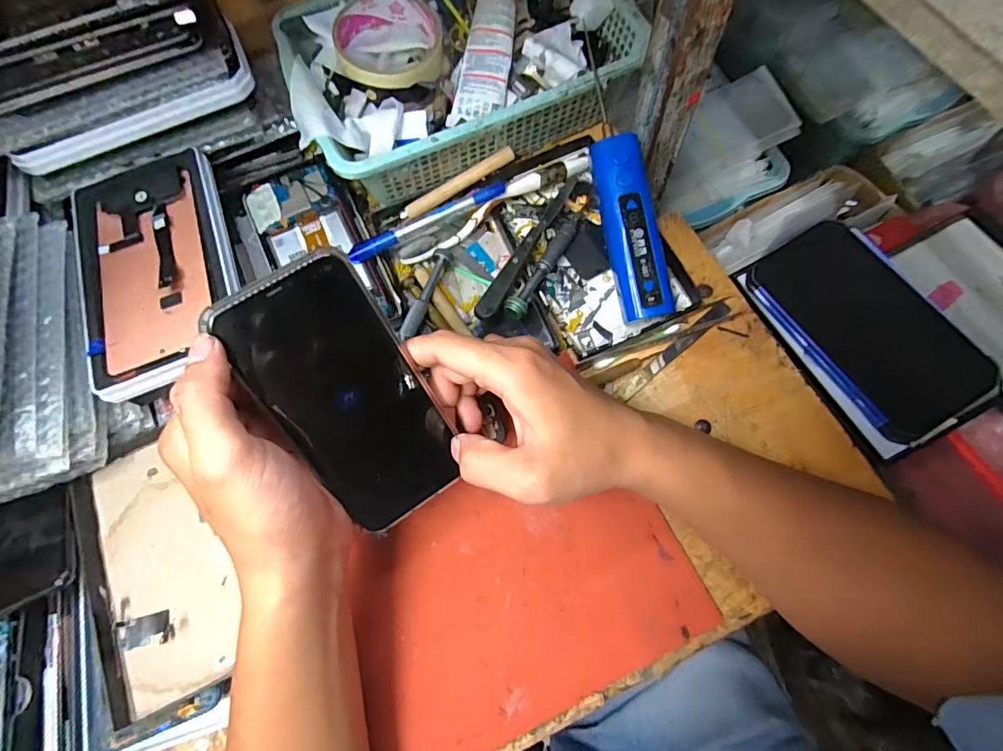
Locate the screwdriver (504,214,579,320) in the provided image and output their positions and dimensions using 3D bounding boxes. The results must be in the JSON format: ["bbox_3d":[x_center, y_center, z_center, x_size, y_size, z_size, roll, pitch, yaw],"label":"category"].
[{"bbox_3d":[0.034,-0.087,0.379,0.016,0.021,0.106,27,75,12],"label":"screwdriver"}]

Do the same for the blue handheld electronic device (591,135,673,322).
[{"bbox_3d":[0.093,-0.105,0.349,0.032,0.020,0.130,-12,89,-4],"label":"blue handheld electronic device"}]

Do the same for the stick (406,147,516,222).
[{"bbox_3d":[-0.036,-0.163,0.413,0.100,0.009,0.014,-28,73,6],"label":"stick"}]

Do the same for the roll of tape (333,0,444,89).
[{"bbox_3d":[-0.090,-0.270,0.392,0.085,0.018,0.085,-1,71,4],"label":"roll of tape"}]

